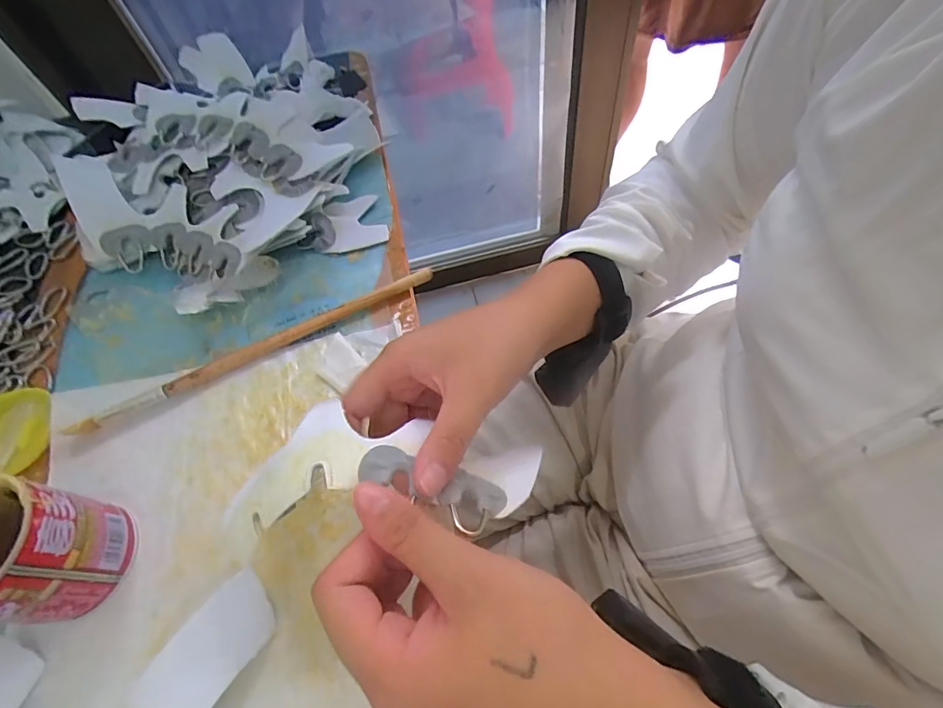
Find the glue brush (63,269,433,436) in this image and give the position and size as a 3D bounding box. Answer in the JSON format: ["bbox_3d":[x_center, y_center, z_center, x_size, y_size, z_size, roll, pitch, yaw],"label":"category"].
[{"bbox_3d":[-0.150,-0.005,0.327,0.265,0.016,0.009,-26,60,-9],"label":"glue brush"}]

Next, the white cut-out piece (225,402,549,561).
[{"bbox_3d":[-0.035,0.054,0.219,0.143,0.034,0.060,4,56,-15],"label":"white cut-out piece"}]

